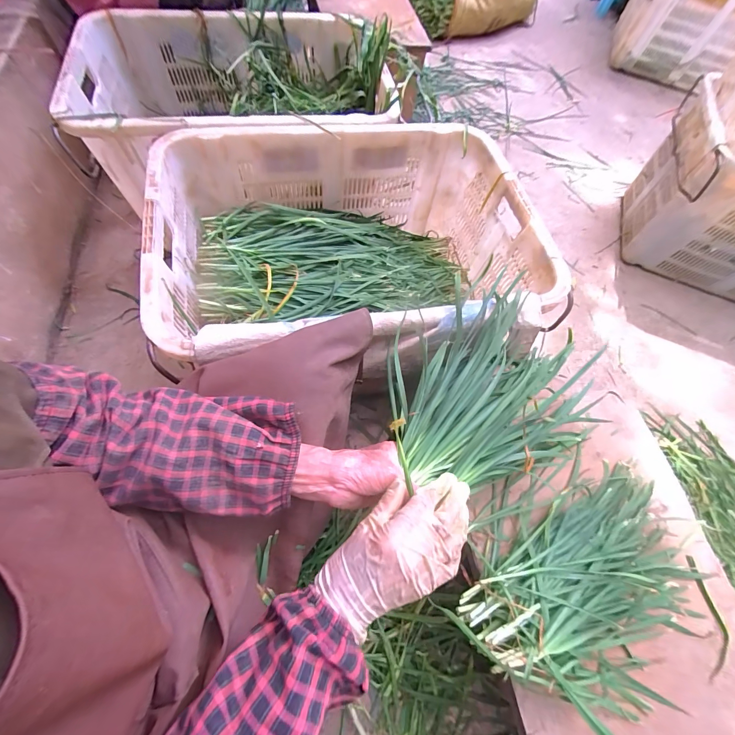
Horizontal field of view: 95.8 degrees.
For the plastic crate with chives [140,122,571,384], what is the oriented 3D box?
[{"bbox_3d":[-0.018,-0.222,0.684,0.669,0.281,0.499,-8,67,-9],"label":"plastic crate with chives"}]

